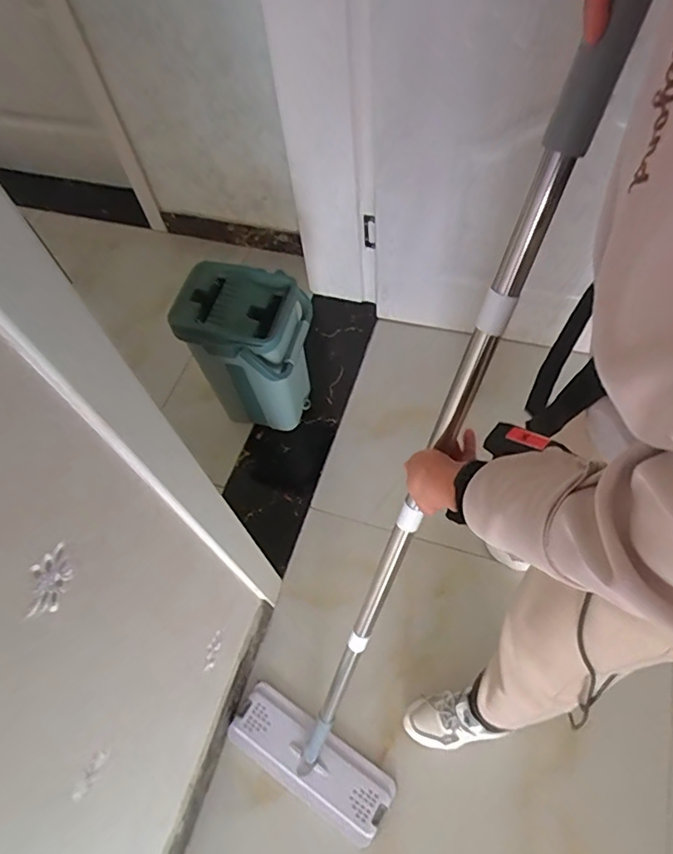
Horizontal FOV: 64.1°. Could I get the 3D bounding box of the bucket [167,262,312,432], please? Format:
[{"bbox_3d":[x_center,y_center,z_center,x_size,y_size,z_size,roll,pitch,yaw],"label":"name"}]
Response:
[{"bbox_3d":[-0.189,-0.162,1.234,0.239,0.365,0.209,18,64,15],"label":"bucket"}]

